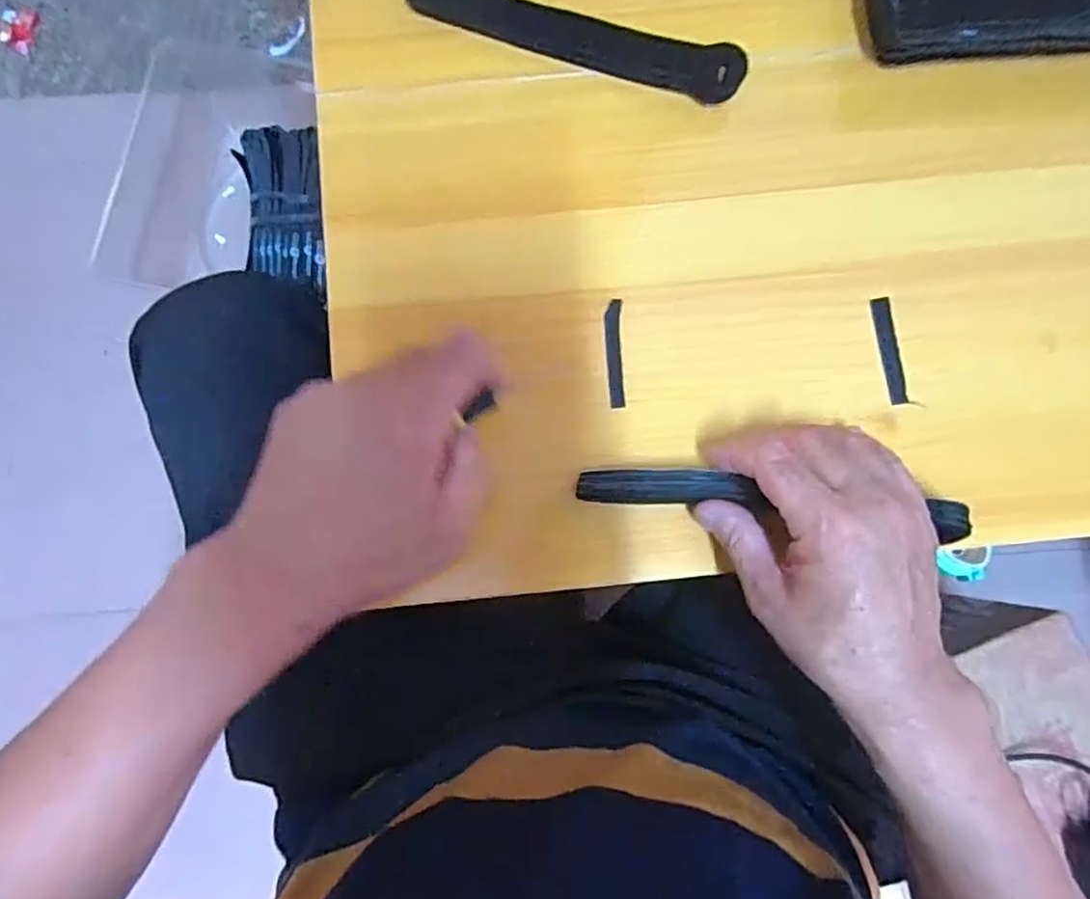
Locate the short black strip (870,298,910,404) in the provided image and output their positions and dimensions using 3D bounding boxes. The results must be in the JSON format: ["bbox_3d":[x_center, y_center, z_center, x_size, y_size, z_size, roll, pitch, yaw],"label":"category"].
[{"bbox_3d":[0.195,-0.056,0.381,0.012,0.004,0.060,-7,83,-1],"label":"short black strip"}]

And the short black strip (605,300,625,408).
[{"bbox_3d":[0.039,-0.054,0.378,0.010,0.004,0.061,-1,83,0],"label":"short black strip"}]

